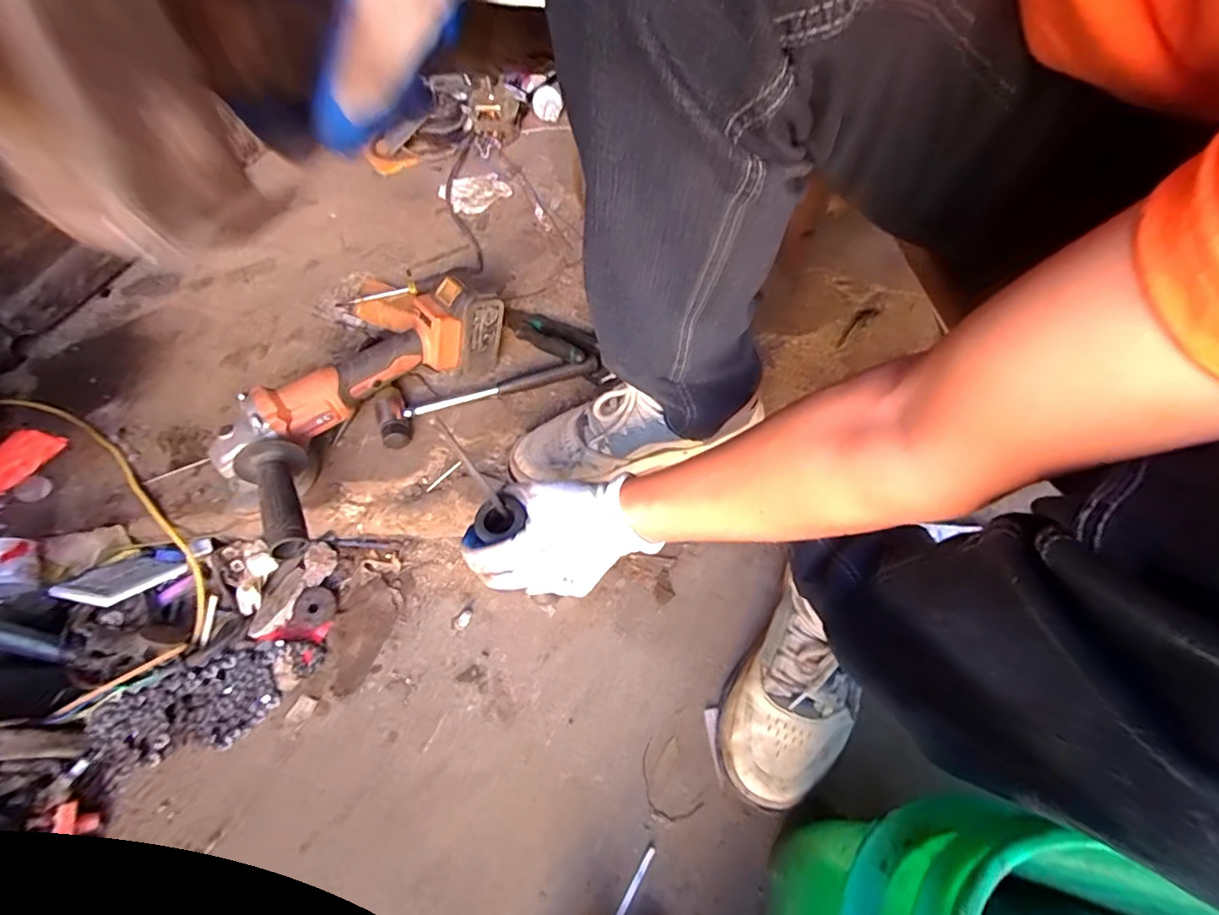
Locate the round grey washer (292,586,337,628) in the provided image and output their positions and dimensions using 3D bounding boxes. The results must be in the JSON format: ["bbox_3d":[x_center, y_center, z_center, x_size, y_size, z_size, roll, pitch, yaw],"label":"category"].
[{"bbox_3d":[-0.331,0.167,0.577,0.043,0.007,0.043,3,71,-9],"label":"round grey washer"}]

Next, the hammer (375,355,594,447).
[{"bbox_3d":[-0.153,-0.089,0.633,0.267,0.038,0.074,-23,59,-11],"label":"hammer"}]

